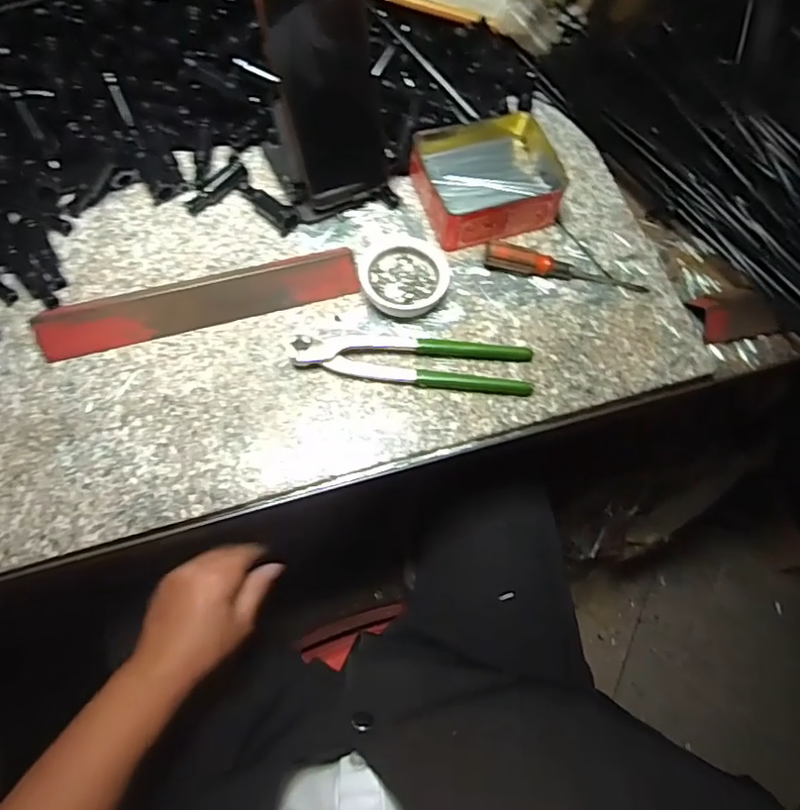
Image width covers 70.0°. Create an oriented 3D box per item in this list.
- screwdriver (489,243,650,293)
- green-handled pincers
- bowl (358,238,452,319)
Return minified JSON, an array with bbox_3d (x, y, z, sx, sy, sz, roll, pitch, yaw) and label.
[{"bbox_3d":[0.149,-0.119,0.512,0.146,0.022,0.021,11,68,1],"label":"screwdriver"},{"bbox_3d":[0.011,-0.039,0.471,0.195,0.016,0.042,6,68,-1],"label":"green-handled pincers"},{"bbox_3d":[0.002,-0.111,0.492,0.073,0.019,0.074,1,68,-3],"label":"bowl"}]

